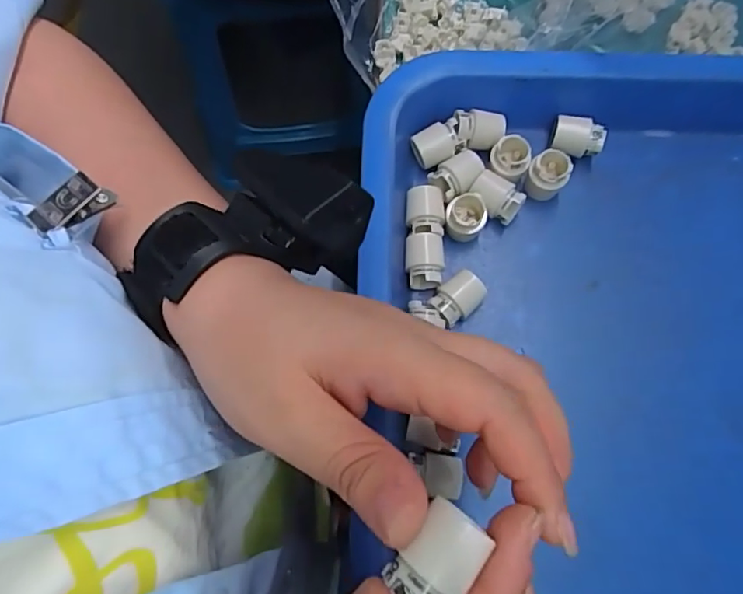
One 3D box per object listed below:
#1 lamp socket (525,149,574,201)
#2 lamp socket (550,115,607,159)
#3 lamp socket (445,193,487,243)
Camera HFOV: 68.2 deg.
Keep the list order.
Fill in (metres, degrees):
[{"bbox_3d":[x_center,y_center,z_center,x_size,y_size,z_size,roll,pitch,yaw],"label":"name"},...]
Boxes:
[{"bbox_3d":[0.097,-0.067,0.302,0.022,0.026,0.021,0,79,0],"label":"lamp socket"},{"bbox_3d":[0.115,-0.090,0.309,0.027,0.022,0.019,15,79,3],"label":"lamp socket"},{"bbox_3d":[0.051,-0.043,0.297,0.022,0.025,0.018,6,79,1],"label":"lamp socket"}]

